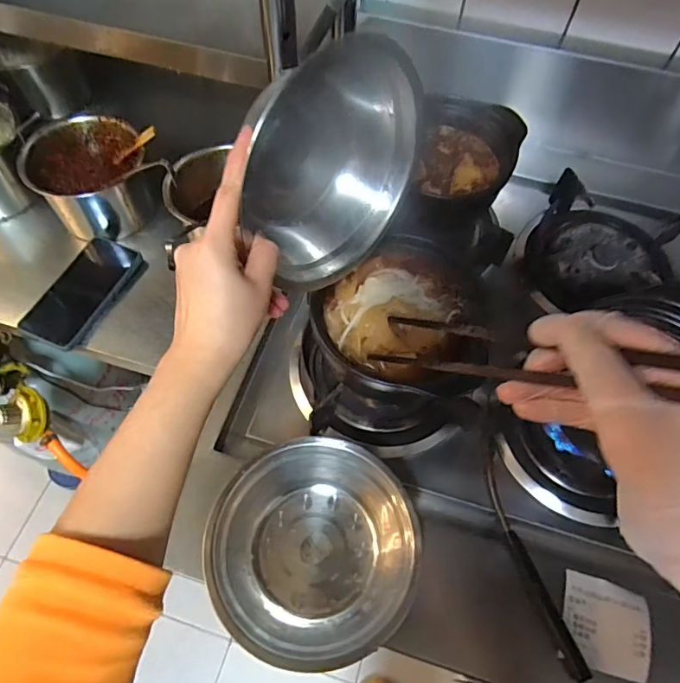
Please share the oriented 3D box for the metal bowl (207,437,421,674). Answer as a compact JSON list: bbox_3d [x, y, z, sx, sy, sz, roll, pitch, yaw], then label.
[{"bbox_3d":[-0.026,0.200,0.480,0.190,0.071,0.191,1,61,-2],"label":"metal bowl"}]

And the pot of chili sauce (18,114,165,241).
[{"bbox_3d":[-0.339,-0.225,0.683,0.145,0.096,0.150,1,61,-2],"label":"pot of chili sauce"}]

